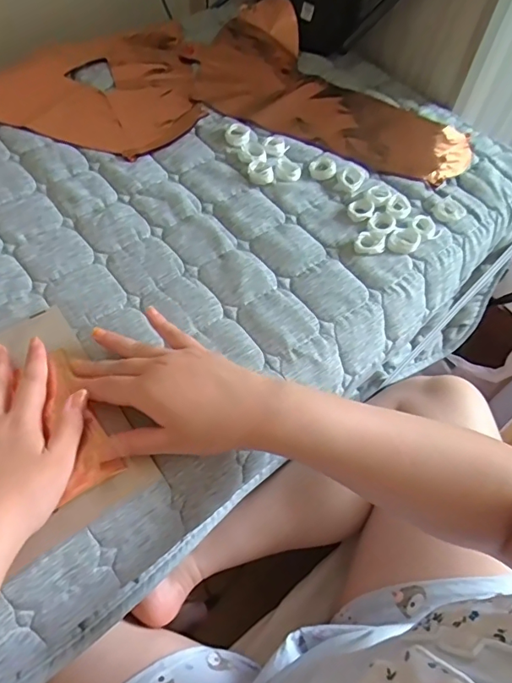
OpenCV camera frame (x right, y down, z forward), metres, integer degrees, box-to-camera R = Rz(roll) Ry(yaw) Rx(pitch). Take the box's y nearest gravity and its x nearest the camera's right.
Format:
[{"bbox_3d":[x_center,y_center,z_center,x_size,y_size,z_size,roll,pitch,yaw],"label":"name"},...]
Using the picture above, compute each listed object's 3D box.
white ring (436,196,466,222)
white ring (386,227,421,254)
[{"bbox_3d":[0.214,-0.145,0.532,0.031,0.008,0.030,1,59,-2],"label":"white ring"},{"bbox_3d":[0.156,-0.107,0.506,0.031,0.009,0.034,1,59,-2],"label":"white ring"}]

